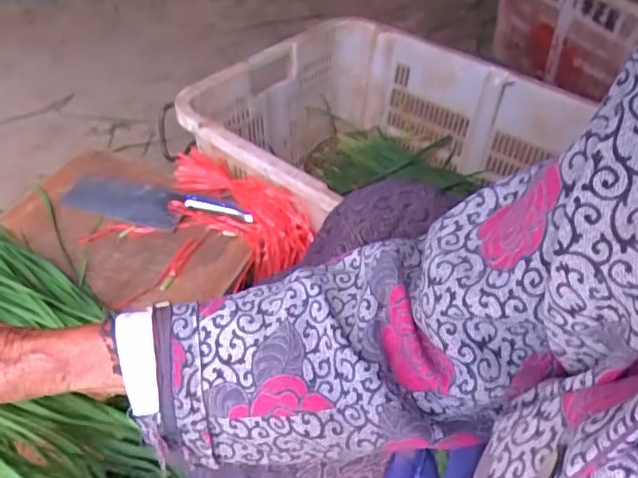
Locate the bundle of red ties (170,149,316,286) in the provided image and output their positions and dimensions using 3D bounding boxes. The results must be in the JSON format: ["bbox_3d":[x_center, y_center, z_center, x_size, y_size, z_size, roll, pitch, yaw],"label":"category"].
[{"bbox_3d":[-0.124,-0.037,0.866,0.238,0.079,0.118,27,47,25],"label":"bundle of red ties"}]

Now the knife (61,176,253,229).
[{"bbox_3d":[-0.231,-0.051,0.869,0.272,0.022,0.082,11,42,9],"label":"knife"}]

